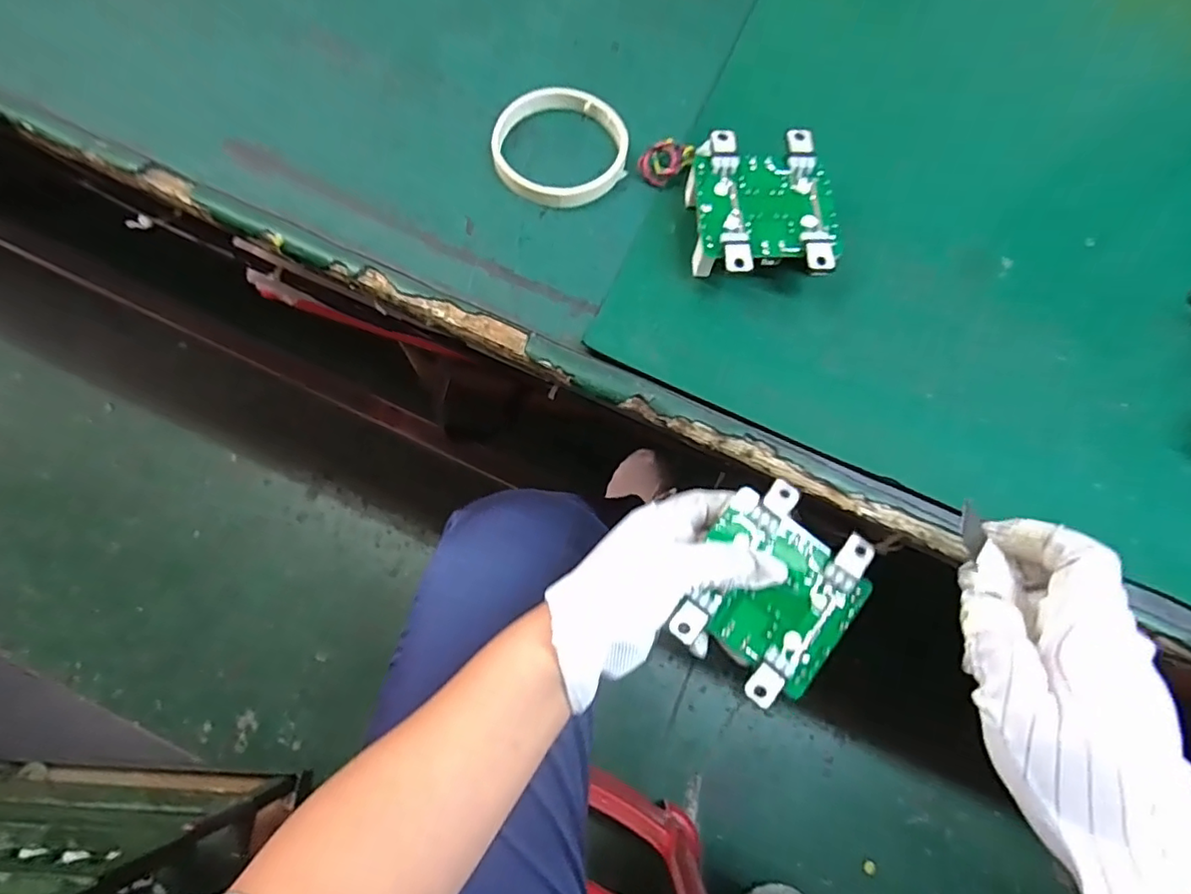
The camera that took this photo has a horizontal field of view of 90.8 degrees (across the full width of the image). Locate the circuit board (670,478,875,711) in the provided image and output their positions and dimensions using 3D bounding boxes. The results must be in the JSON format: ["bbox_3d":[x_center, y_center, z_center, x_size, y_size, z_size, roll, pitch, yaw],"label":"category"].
[{"bbox_3d":[0.093,0.075,0.307,0.082,0.013,0.097,36,76,8],"label":"circuit board"}]

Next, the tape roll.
[{"bbox_3d":[-0.023,-0.198,0.385,0.086,0.016,0.081,1,73,-3],"label":"tape roll"}]

